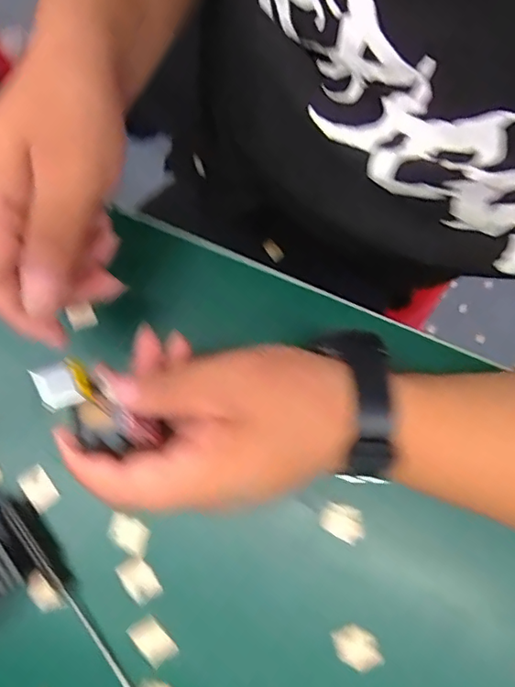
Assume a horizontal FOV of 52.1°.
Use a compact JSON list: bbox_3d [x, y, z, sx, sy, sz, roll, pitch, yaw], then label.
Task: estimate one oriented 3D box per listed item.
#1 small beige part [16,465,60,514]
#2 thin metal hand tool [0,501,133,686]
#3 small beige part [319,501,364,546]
[{"bbox_3d":[-0.125,0.082,0.300,0.015,0.005,0.025,-39,81,-8],"label":"small beige part"},{"bbox_3d":[-0.097,0.140,0.282,0.008,0.009,0.132,-38,81,-8],"label":"thin metal hand tool"},{"bbox_3d":[0.048,0.100,0.297,0.022,0.013,0.018,19,78,4],"label":"small beige part"}]

